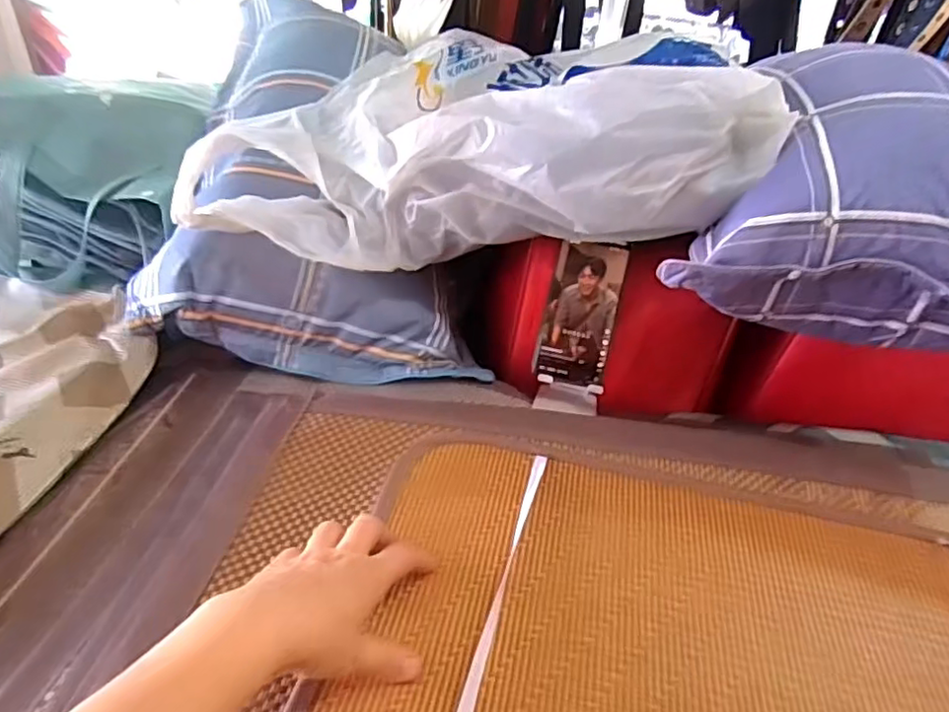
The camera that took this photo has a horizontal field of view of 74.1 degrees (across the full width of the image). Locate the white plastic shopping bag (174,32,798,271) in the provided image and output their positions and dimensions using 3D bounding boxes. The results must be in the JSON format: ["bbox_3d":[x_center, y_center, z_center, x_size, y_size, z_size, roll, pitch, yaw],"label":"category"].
[{"bbox_3d":[0.001,-0.260,0.701,0.547,0.172,0.400,4,37,1],"label":"white plastic shopping bag"}]

